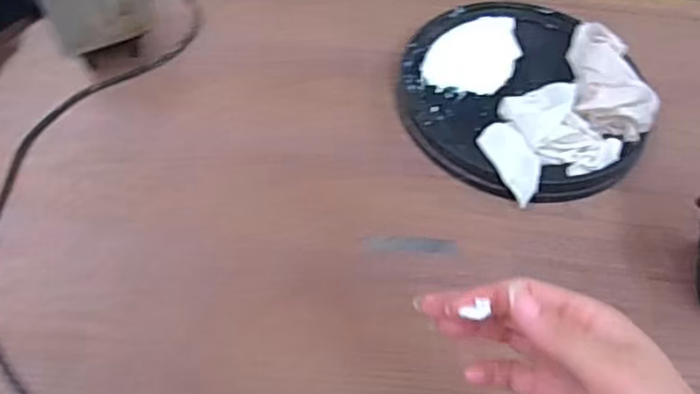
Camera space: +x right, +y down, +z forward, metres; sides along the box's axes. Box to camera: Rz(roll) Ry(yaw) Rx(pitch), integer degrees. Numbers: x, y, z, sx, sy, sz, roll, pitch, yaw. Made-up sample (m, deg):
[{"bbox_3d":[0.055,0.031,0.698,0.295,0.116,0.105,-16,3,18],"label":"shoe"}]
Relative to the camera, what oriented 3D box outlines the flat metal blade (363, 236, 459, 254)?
[{"bbox_3d":[0.071,0.056,0.765,0.108,0.004,0.021,2,56,4],"label":"flat metal blade"}]

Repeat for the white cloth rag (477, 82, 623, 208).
[{"bbox_3d":[0.231,-0.074,0.786,0.142,0.037,0.128,-20,59,-17],"label":"white cloth rag"}]

